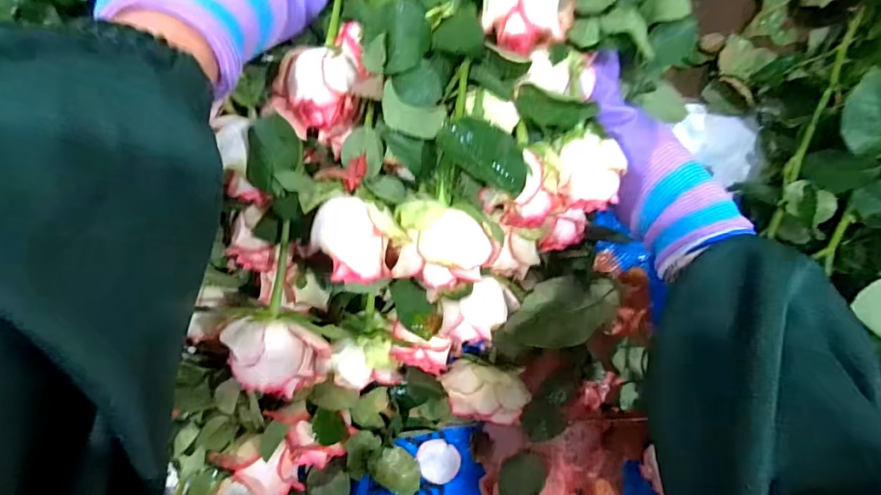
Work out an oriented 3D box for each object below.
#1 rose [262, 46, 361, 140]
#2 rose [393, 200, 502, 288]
[{"bbox_3d":[-0.077,-0.096,0.294,0.049,0.041,0.045,-13,88,-1],"label":"rose"},{"bbox_3d":[0.005,0.000,0.292,0.063,0.045,0.047,6,88,-1],"label":"rose"}]

